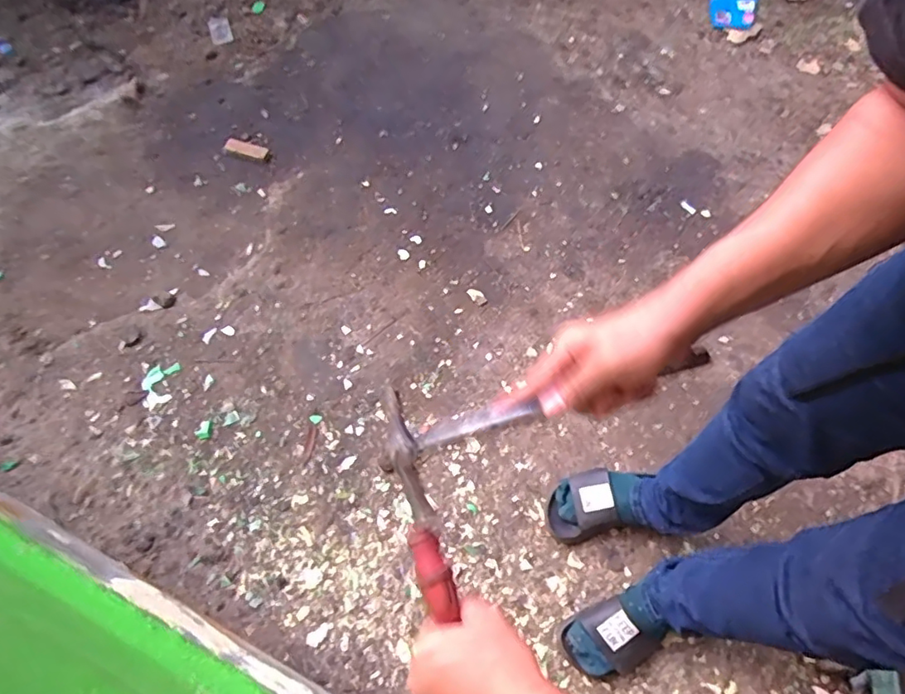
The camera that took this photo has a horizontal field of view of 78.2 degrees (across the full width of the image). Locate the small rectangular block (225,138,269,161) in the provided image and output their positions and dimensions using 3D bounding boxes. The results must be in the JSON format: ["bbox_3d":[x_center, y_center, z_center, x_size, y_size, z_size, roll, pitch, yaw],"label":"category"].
[{"bbox_3d":[-0.535,-0.508,1.443,0.126,0.026,0.041,18,68,6],"label":"small rectangular block"}]

